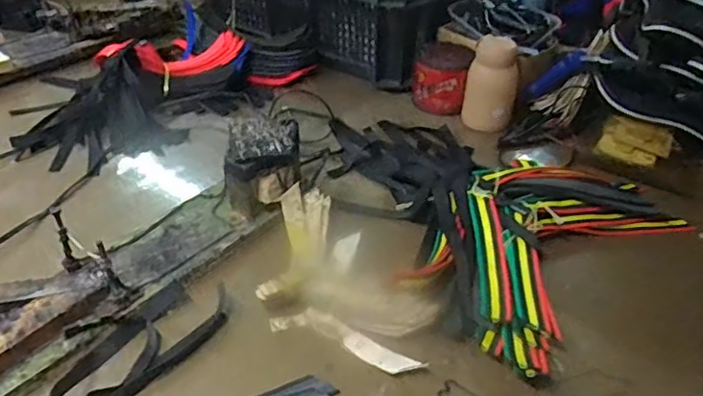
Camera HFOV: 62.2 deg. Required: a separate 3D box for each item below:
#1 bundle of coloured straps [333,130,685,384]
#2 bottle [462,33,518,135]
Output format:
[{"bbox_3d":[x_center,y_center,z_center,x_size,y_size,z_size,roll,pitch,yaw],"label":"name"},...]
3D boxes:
[{"bbox_3d":[0.170,-0.003,0.754,0.371,0.059,0.464,-21,42,-27],"label":"bundle of coloured straps"},{"bbox_3d":[0.217,-0.175,0.899,0.076,0.128,0.067,10,38,12],"label":"bottle"}]

